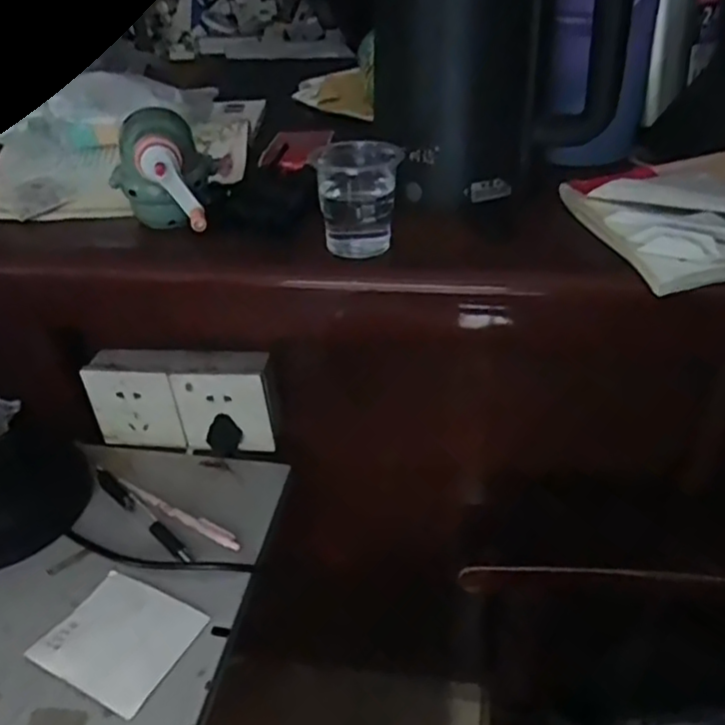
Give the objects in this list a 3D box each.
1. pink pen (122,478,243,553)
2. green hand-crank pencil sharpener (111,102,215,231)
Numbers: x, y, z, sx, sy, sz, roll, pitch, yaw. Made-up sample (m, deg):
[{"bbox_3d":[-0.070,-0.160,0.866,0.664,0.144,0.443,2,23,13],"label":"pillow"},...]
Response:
[{"bbox_3d":[-0.155,0.124,0.561,0.135,0.009,0.012,18,40,27],"label":"pink pen"},{"bbox_3d":[-0.148,-0.140,0.505,0.073,0.074,0.087,-13,36,-13],"label":"green hand-crank pencil sharpener"}]

